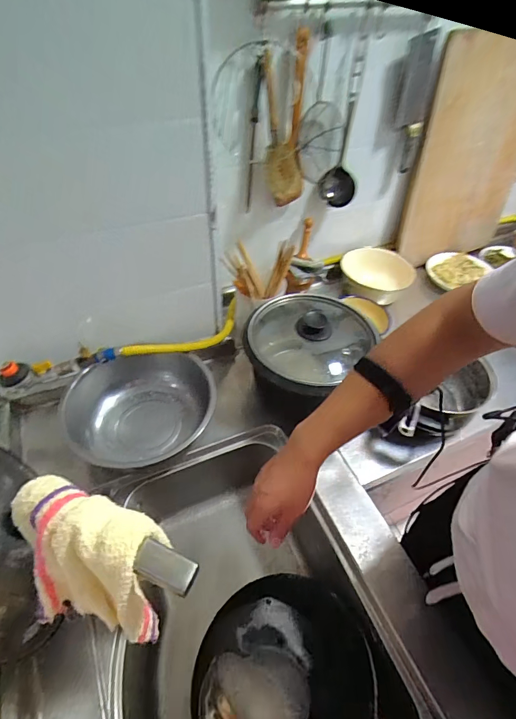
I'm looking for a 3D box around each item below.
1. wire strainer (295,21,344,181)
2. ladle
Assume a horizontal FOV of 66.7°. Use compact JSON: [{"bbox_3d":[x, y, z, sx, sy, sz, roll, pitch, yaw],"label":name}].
[{"bbox_3d":[0.127,-0.495,0.792,0.032,0.254,0.126,33,57,29],"label":"wire strainer"},{"bbox_3d":[0.179,-0.491,0.823,0.074,0.341,0.090,9,48,11],"label":"ladle"}]

